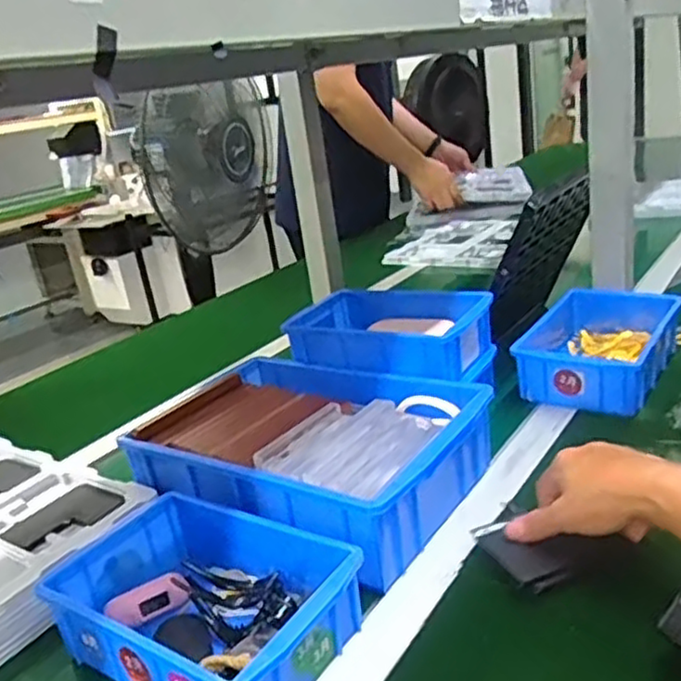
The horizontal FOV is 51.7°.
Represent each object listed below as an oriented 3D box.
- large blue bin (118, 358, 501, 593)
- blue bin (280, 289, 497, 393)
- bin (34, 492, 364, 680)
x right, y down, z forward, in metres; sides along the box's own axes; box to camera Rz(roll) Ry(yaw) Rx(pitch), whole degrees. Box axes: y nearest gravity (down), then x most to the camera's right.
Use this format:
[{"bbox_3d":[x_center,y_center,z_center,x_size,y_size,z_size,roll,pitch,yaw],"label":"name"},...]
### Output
[{"bbox_3d":[-0.038,0.100,0.659,0.309,0.084,0.206,8,26,34],"label":"large blue bin"},{"bbox_3d":[0.053,0.003,0.775,0.200,0.075,0.141,8,26,34],"label":"blue bin"},{"bbox_3d":[-0.096,0.183,0.491,0.197,0.065,0.129,6,24,35],"label":"bin"}]

